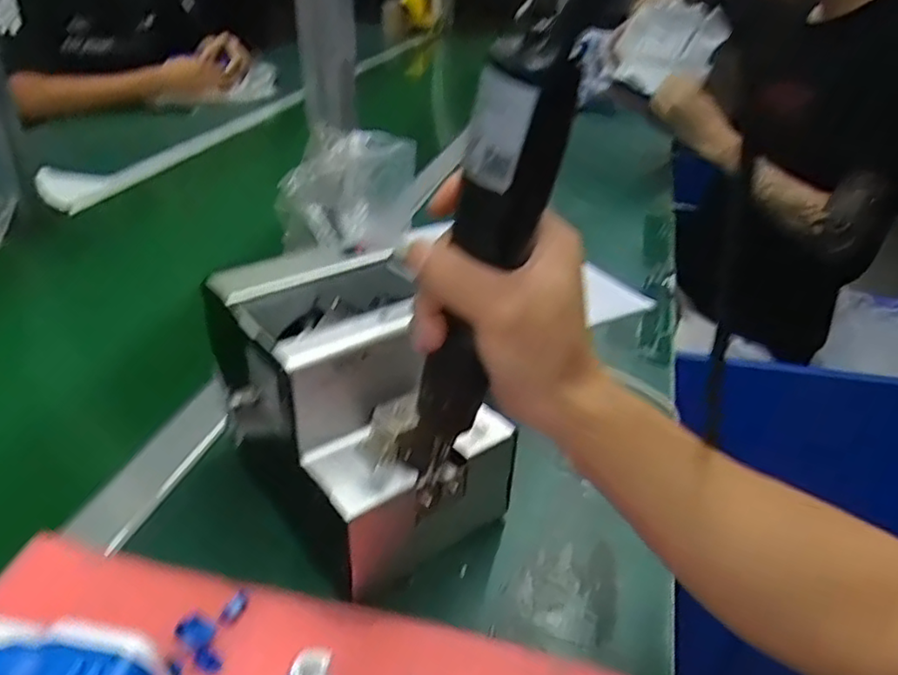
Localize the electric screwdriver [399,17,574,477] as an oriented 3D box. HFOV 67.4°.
[{"bbox_3d":[0.011,-0.018,0.313,0.034,0.240,0.031,29,41,17],"label":"electric screwdriver"}]

